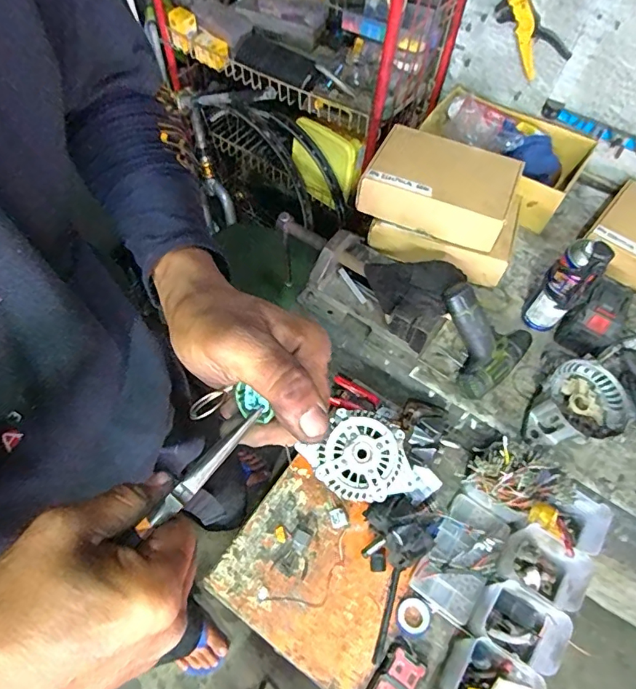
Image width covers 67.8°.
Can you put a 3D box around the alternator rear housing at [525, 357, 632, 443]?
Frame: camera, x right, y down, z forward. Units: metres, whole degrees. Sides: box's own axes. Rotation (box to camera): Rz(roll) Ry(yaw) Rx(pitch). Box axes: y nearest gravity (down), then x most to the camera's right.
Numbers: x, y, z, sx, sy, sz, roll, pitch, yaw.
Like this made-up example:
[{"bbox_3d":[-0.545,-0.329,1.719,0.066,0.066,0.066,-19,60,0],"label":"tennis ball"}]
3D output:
[{"bbox_3d":[0.429,0.103,0.797,0.181,0.065,0.133,-12,62,-9],"label":"alternator rear housing"}]

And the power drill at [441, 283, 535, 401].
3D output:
[{"bbox_3d":[0.280,-0.024,0.809,0.173,0.068,0.185,-39,106,-10],"label":"power drill"}]

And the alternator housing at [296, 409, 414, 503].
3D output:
[{"bbox_3d":[0.067,0.176,0.742,0.142,0.052,0.170,-39,81,-9],"label":"alternator housing"}]

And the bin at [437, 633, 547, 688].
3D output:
[{"bbox_3d":[0.238,0.471,0.654,0.111,0.070,0.090,31,64,14],"label":"bin"}]

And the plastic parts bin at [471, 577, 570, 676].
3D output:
[{"bbox_3d":[0.291,0.406,0.682,0.109,0.071,0.087,29,64,14],"label":"plastic parts bin"}]

